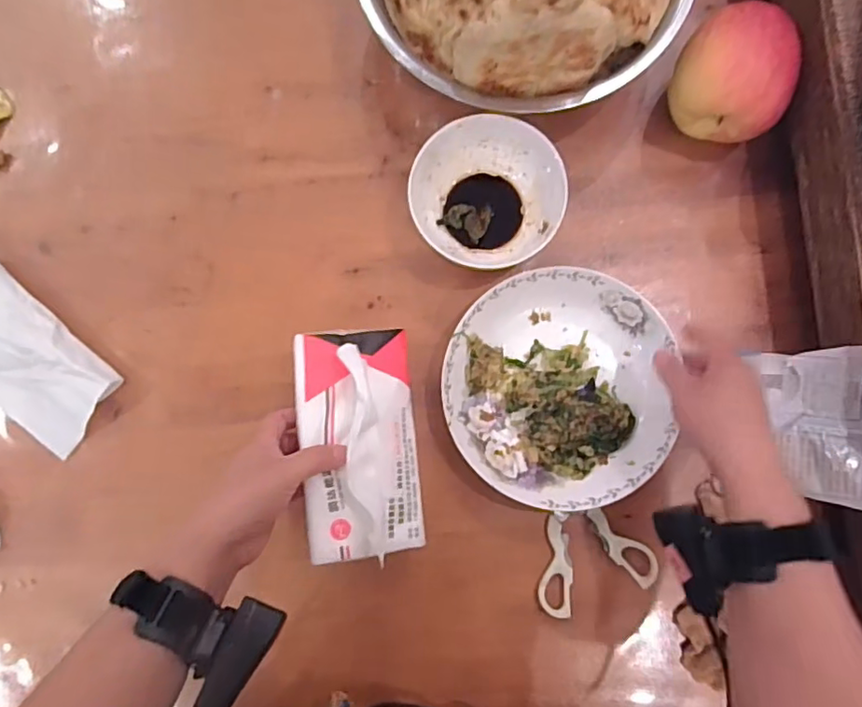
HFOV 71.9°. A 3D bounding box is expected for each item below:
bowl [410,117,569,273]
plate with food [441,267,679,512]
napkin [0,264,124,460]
[{"bbox_3d":[0.046,-0.134,0.514,0.121,0.065,0.117,0,85,0],"label":"bowl"},{"bbox_3d":[0.105,0.029,0.505,0.181,0.031,0.191,-3,85,0],"label":"plate with food"},{"bbox_3d":[-0.368,0.006,0.523,0.177,0.034,0.104,43,87,3],"label":"napkin"}]

